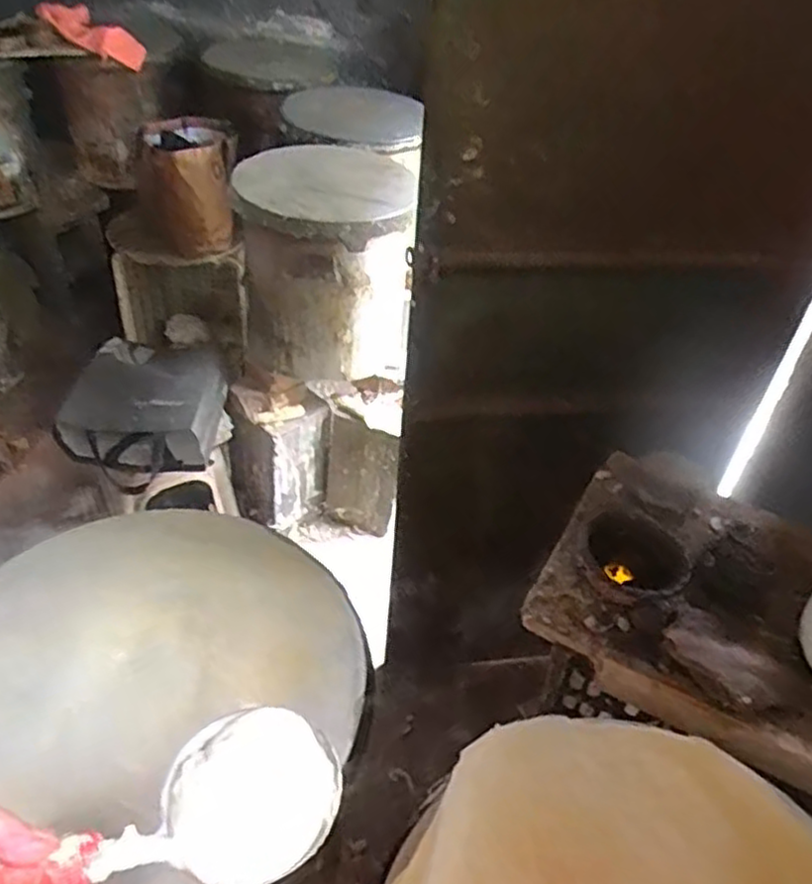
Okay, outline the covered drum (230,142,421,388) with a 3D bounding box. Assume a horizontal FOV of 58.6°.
[{"bbox_3d":[-0.182,-0.386,1.650,0.374,0.431,0.345,1,42,-3],"label":"covered drum"}]

